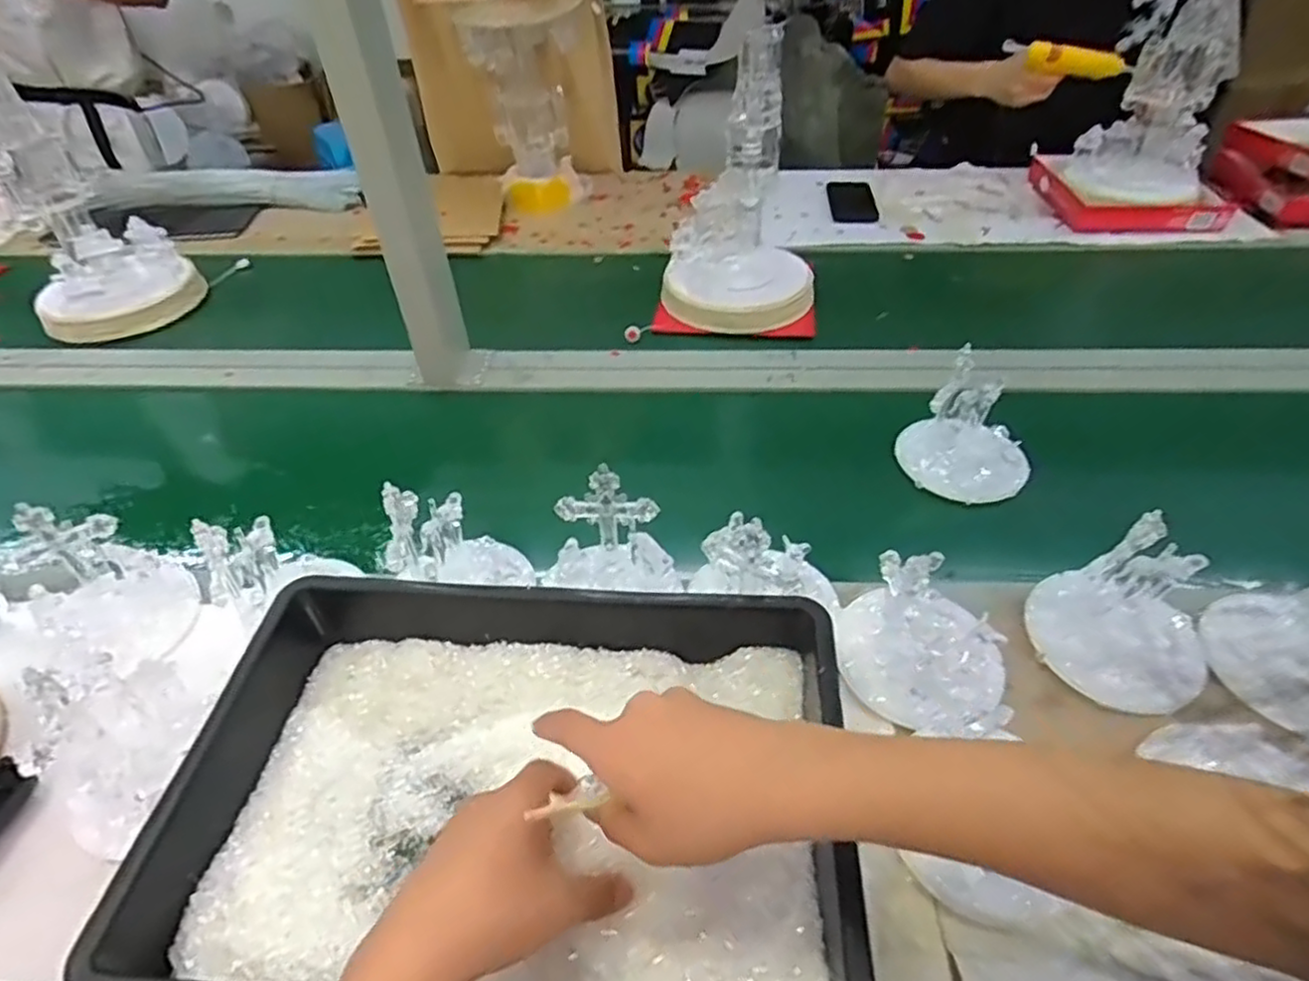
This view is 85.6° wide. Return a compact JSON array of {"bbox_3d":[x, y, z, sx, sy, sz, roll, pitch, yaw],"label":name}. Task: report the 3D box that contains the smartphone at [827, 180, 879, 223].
[{"bbox_3d":[0.356,-0.526,1.279,0.079,0.011,0.184,-4,42,10],"label":"smartphone"}]

